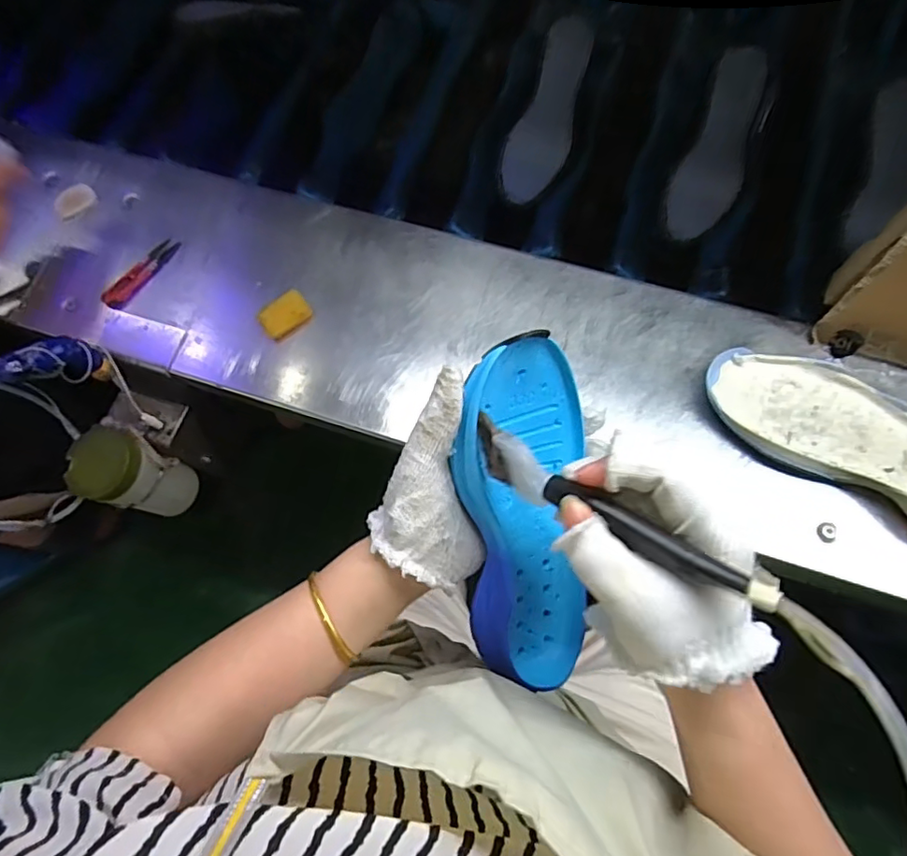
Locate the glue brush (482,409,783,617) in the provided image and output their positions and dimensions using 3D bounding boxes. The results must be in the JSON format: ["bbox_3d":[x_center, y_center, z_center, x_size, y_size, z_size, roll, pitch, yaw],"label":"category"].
[{"bbox_3d":[0.072,0.038,0.276,0.158,0.025,0.020,26,70,35],"label":"glue brush"}]

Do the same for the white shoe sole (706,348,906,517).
[{"bbox_3d":[0.360,0.015,0.503,0.282,0.047,0.102,30,75,13],"label":"white shoe sole"}]

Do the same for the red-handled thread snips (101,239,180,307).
[{"bbox_3d":[-0.340,-0.169,0.631,0.023,0.013,0.100,34,76,14],"label":"red-handled thread snips"}]

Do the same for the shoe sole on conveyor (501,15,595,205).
[{"bbox_3d":[0.111,-0.365,0.671,0.068,0.010,0.197,21,103,10],"label":"shoe sole on conveyor"}]

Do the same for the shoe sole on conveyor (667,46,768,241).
[{"bbox_3d":[0.299,-0.316,0.649,0.070,0.015,0.202,19,99,9],"label":"shoe sole on conveyor"}]

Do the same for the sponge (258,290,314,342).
[{"bbox_3d":[-0.173,-0.115,0.595,0.052,0.022,0.032,-44,74,-11],"label":"sponge"}]

